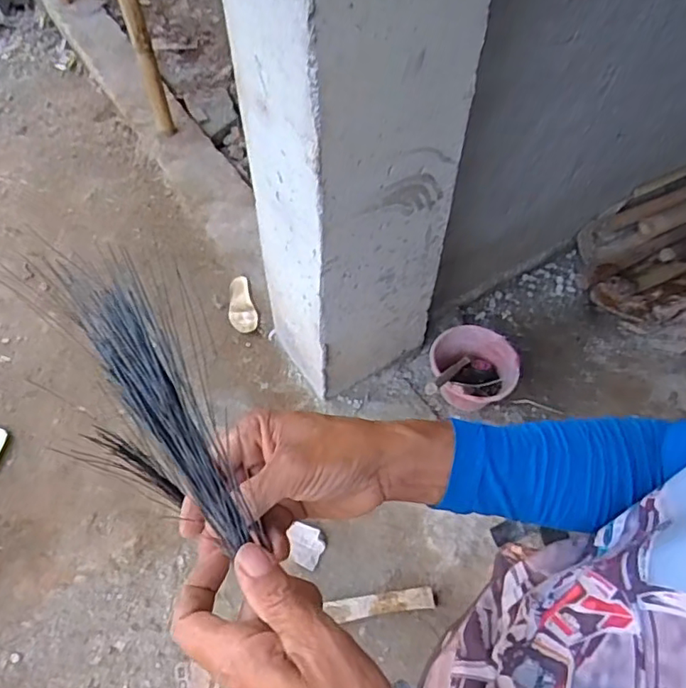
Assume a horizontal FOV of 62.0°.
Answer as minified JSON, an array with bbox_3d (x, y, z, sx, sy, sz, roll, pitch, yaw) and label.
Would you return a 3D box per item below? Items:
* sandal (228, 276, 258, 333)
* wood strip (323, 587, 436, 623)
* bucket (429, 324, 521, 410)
[{"bbox_3d":[-0.327,-0.127,1.815,0.084,0.027,0.222,-15,57,-10],"label":"sandal"},{"bbox_3d":[0.094,0.592,1.302,0.233,0.011,0.047,-4,65,-9],"label":"wood strip"},{"bbox_3d":[0.345,0.073,1.592,0.233,0.162,0.224,0,55,0],"label":"bucket"}]

